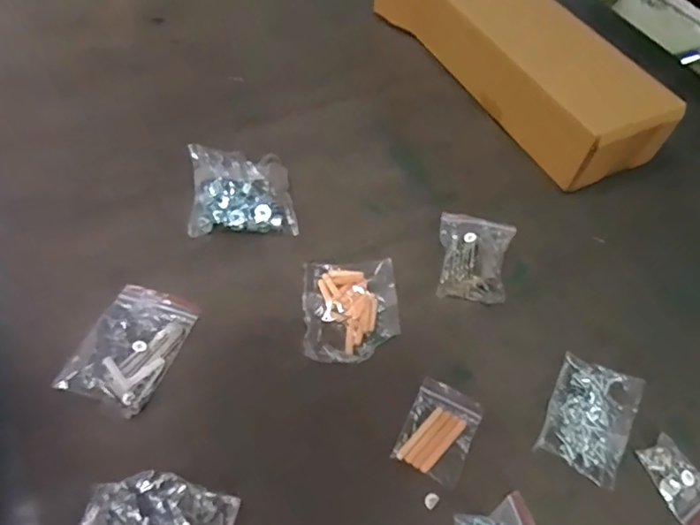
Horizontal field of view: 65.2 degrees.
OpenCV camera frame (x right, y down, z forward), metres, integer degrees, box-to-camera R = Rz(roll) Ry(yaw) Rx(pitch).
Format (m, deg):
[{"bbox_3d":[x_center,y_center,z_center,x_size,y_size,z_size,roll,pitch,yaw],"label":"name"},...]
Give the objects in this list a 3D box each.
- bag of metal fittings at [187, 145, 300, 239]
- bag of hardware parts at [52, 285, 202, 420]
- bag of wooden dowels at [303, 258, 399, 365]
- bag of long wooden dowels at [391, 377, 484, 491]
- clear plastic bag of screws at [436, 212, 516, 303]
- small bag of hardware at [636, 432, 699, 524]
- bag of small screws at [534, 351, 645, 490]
[{"bbox_3d":[-0.100,-0.069,0.508,0.095,0.040,0.082,-3,54,-8],"label":"bag of metal fittings"},{"bbox_3d":[-0.167,0.058,0.416,0.065,0.028,0.103,16,53,7],"label":"bag of hardware parts"},{"bbox_3d":[0.001,0.039,0.452,0.077,0.012,0.090,-1,53,-6],"label":"bag of wooden dowels"},{"bbox_3d":[0.065,0.122,0.400,0.048,0.004,0.067,25,55,13],"label":"bag of long wooden dowels"},{"bbox_3d":[0.114,-0.010,0.489,0.064,0.027,0.092,9,53,2],"label":"clear plastic bag of screws"},{"bbox_3d":[0.234,0.157,0.391,0.035,0.017,0.057,-24,59,-22],"label":"small bag of hardware"},{"bbox_3d":[0.181,0.114,0.413,0.056,0.015,0.090,28,56,15],"label":"bag of small screws"}]

